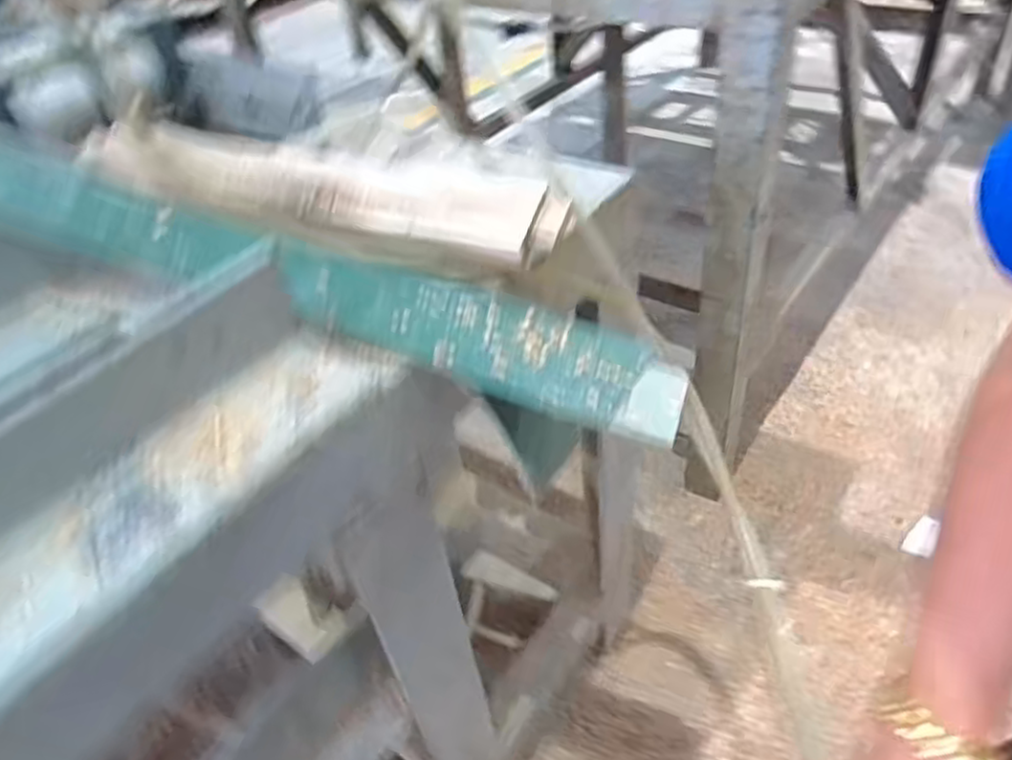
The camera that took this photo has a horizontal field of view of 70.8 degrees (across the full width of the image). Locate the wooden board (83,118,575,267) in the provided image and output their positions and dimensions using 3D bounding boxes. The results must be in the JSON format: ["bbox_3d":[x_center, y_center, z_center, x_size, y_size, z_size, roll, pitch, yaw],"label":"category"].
[{"bbox_3d":[-0.148,-0.141,0.533,0.392,0.040,0.075,11,67,15],"label":"wooden board"}]

